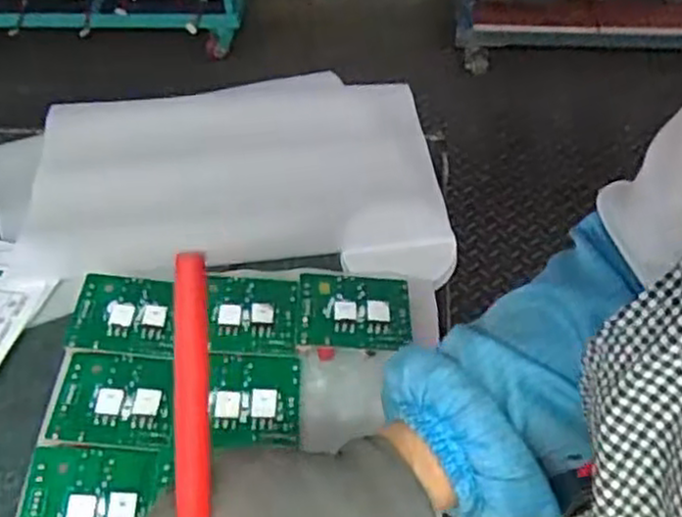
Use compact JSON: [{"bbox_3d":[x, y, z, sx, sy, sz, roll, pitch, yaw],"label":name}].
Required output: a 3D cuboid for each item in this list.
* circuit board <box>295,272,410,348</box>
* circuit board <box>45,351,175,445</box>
[{"bbox_3d":[0.010,0.037,0.534,0.081,0.008,0.068,1,41,-1],"label":"circuit board"},{"bbox_3d":[-0.153,0.093,0.497,0.078,0.006,0.069,3,44,-7],"label":"circuit board"}]

